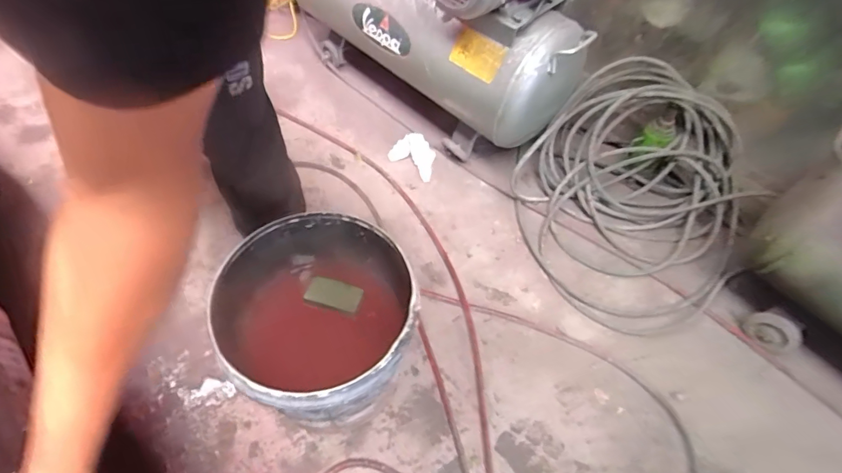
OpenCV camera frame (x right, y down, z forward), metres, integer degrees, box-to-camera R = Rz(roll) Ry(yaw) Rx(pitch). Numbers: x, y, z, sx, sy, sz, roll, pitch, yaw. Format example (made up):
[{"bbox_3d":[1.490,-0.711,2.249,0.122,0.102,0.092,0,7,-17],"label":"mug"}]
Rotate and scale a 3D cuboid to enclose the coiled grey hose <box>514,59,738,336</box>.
[{"bbox_3d":[0.551,-0.127,1.106,0.565,0.324,0.612,28,58,13],"label":"coiled grey hose"}]

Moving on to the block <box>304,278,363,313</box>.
[{"bbox_3d":[-0.155,0.103,0.776,0.093,0.023,0.051,12,56,3],"label":"block"}]

